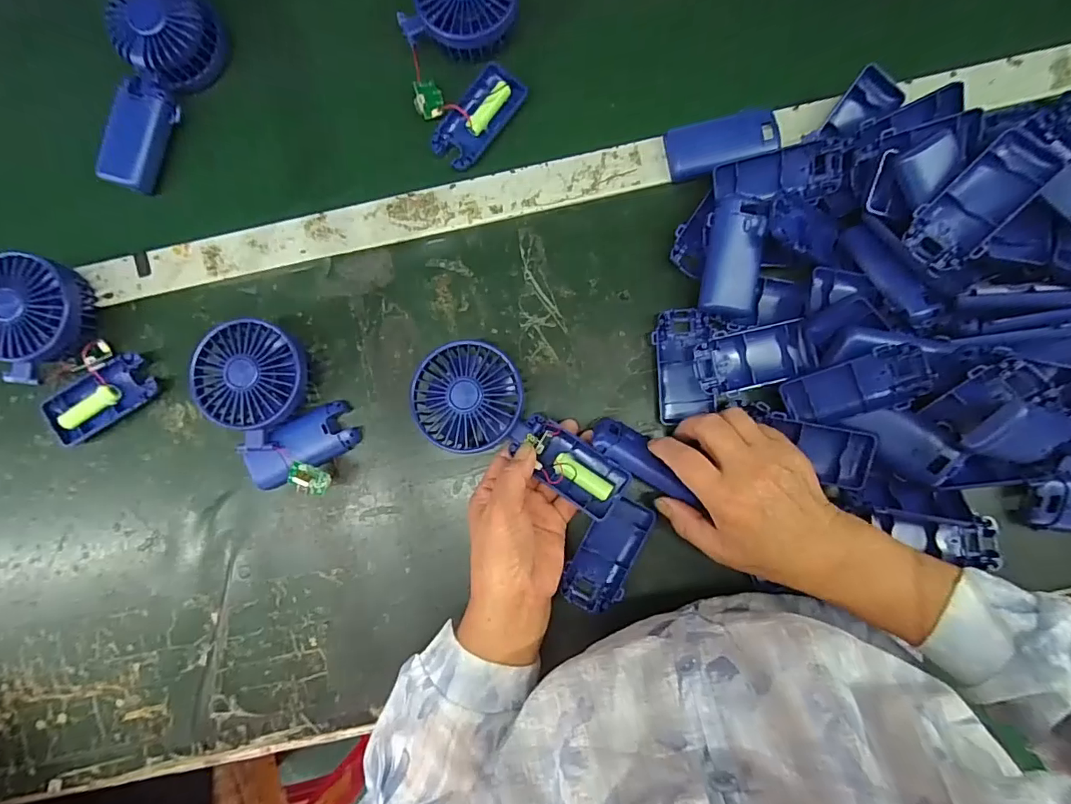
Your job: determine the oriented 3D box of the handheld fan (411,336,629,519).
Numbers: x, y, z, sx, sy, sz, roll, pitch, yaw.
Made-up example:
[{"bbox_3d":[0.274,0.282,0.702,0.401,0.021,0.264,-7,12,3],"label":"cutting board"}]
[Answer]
[{"bbox_3d":[-0.012,0.023,0.405,0.180,0.038,0.080,33,89,4],"label":"handheld fan"}]

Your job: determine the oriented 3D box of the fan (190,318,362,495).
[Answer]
[{"bbox_3d":[-0.214,0.006,0.420,0.089,0.044,0.147,-25,87,0],"label":"fan"}]

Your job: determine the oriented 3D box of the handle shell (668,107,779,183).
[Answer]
[{"bbox_3d":[0.156,-0.218,0.427,0.088,0.018,0.046,-11,87,1],"label":"handle shell"}]

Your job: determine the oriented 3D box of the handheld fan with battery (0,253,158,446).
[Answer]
[{"bbox_3d":[-0.404,-0.045,0.426,0.090,0.048,0.142,-35,87,0],"label":"handheld fan with battery"}]

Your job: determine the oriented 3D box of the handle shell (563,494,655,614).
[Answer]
[{"bbox_3d":[0.059,0.124,0.417,0.048,0.014,0.093,25,88,2],"label":"handle shell"}]

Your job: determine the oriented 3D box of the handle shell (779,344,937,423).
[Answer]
[{"bbox_3d":[0.236,-0.011,0.375,0.090,0.014,0.047,-27,105,30],"label":"handle shell"}]

